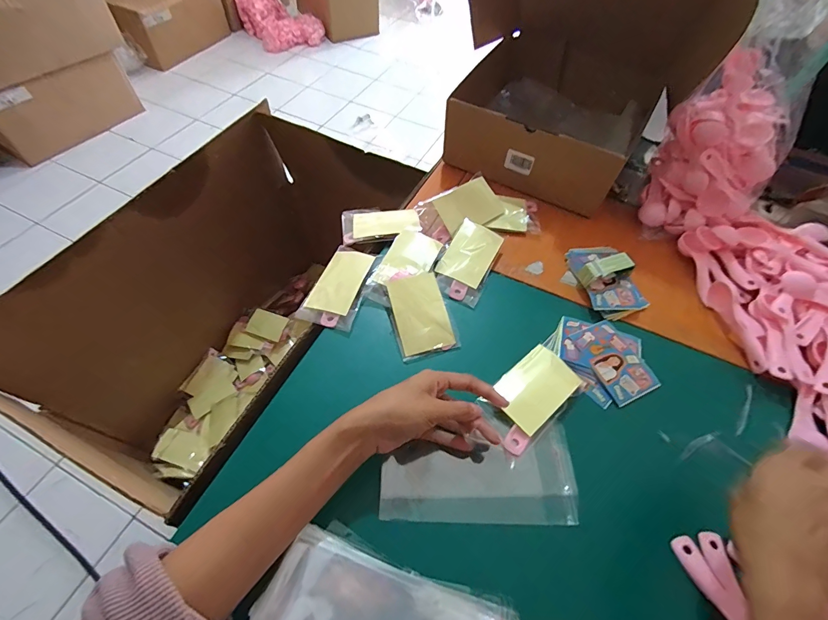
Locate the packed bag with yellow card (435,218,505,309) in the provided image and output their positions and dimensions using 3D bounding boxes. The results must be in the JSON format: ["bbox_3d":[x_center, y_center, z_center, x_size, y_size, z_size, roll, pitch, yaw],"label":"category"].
[{"bbox_3d":[0.072,-0.066,0.490,0.066,0.017,0.116,24,59,11],"label":"packed bag with yellow card"}]

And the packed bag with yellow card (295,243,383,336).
[{"bbox_3d":[-0.090,-0.032,0.460,0.067,0.015,0.113,19,58,8],"label":"packed bag with yellow card"}]

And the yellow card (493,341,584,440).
[{"bbox_3d":[0.128,0.081,0.392,0.089,0.004,0.059,-37,61,-22],"label":"yellow card"}]

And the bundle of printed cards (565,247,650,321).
[{"bbox_3d":[0.245,-0.046,0.475,0.075,0.038,0.108,-14,60,-12],"label":"bundle of printed cards"}]

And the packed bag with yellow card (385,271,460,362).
[{"bbox_3d":[0.006,-0.001,0.438,0.070,0.014,0.107,-13,59,-12],"label":"packed bag with yellow card"}]

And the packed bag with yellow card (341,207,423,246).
[{"bbox_3d":[-0.048,-0.127,0.527,0.109,0.012,0.075,-6,48,1],"label":"packed bag with yellow card"}]

